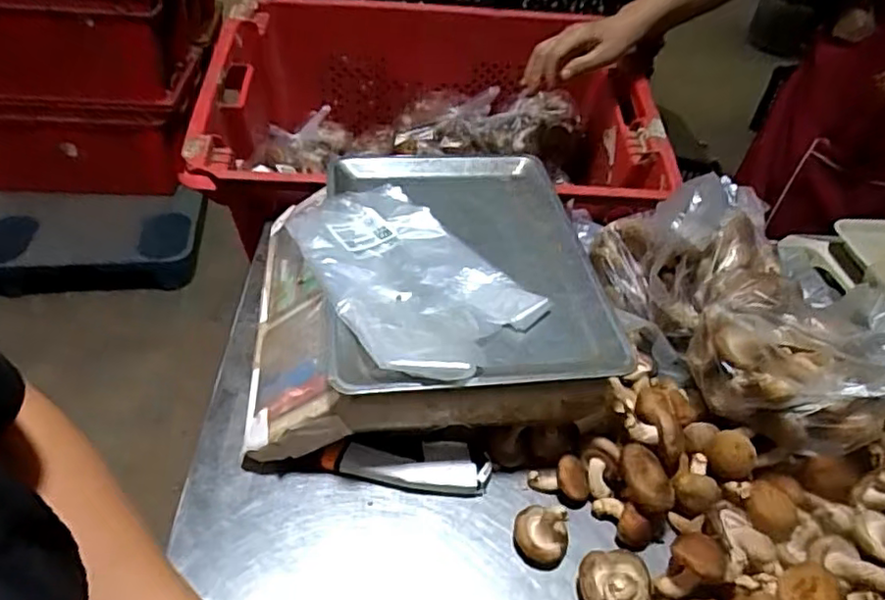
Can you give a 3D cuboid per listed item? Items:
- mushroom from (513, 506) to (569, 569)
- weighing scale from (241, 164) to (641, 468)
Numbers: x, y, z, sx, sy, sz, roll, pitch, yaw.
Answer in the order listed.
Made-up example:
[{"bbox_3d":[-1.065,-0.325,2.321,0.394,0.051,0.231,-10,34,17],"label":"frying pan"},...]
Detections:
[{"bbox_3d":[0.077,0.179,0.482,0.043,0.045,0.038,30,47,23],"label":"mushroom"},{"bbox_3d":[-0.025,-0.017,0.620,0.314,0.114,0.339,-1,43,-9],"label":"weighing scale"}]

